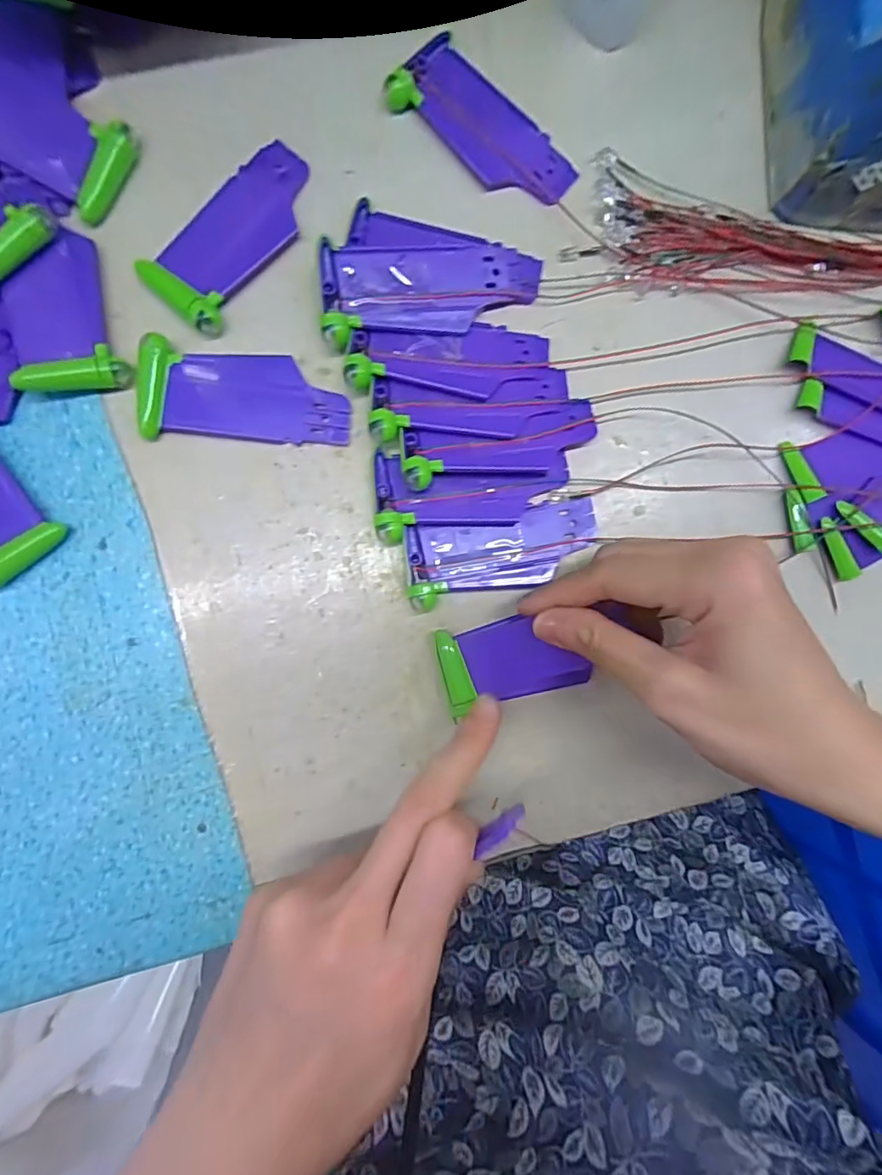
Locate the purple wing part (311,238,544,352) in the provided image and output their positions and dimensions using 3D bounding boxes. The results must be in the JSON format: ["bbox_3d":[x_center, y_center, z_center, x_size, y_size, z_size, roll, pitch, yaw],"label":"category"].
[{"bbox_3d":[-0.003,-0.133,0.244,0.099,0.013,0.041,-5,90,-4],"label":"purple wing part"}]

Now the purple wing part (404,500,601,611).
[{"bbox_3d":[0.029,-0.017,0.249,0.089,0.008,0.036,-10,91,-4],"label":"purple wing part"}]

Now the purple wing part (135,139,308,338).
[{"bbox_3d":[-0.091,-0.159,0.240,0.038,0.009,0.088,38,87,-3],"label":"purple wing part"}]

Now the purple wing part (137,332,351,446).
[{"bbox_3d":[-0.087,-0.086,0.240,0.088,0.009,0.040,0,90,-4],"label":"purple wing part"}]

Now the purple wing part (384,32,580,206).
[{"bbox_3d":[0.021,-0.212,0.250,0.089,0.008,0.038,39,87,-3],"label":"purple wing part"}]

